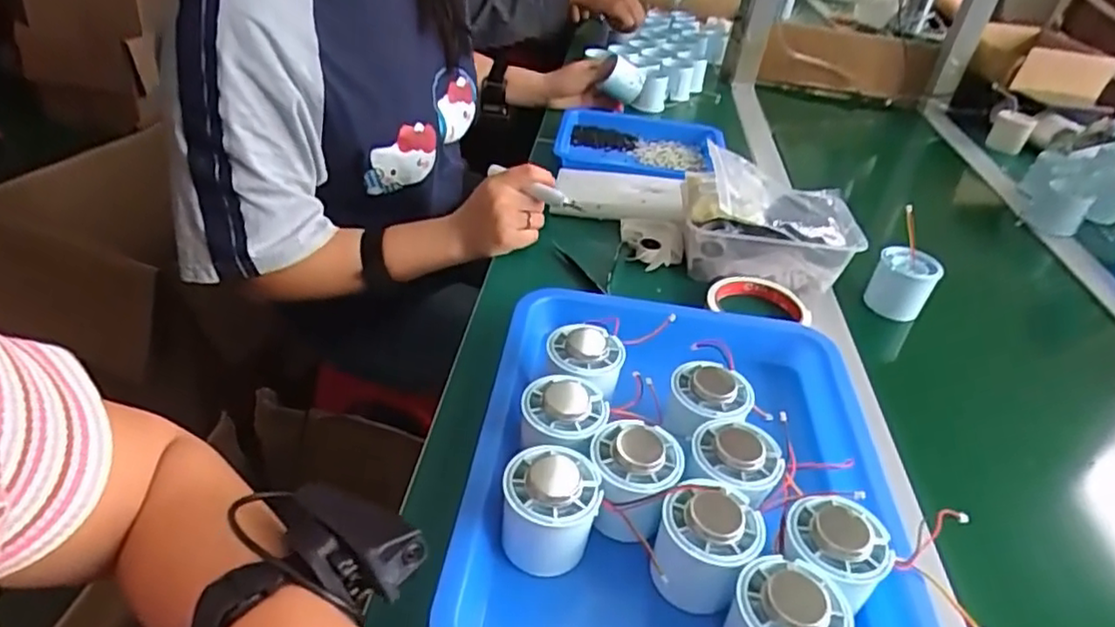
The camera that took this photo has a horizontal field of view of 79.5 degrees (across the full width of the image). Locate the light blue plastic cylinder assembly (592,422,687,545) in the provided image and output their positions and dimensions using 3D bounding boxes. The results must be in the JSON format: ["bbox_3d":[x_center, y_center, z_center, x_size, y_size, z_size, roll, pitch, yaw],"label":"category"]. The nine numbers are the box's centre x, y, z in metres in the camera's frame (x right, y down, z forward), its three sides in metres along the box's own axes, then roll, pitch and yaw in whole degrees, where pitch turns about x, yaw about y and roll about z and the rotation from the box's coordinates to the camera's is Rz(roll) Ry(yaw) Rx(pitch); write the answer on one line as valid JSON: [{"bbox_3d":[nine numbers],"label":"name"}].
[{"bbox_3d":[0.045,0.103,0.407,0.052,0.056,0.055,4,36,-3],"label":"light blue plastic cylinder assembly"}]

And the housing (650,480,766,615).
[{"bbox_3d":[0.082,0.131,0.376,0.055,0.055,0.057,16,37,13],"label":"housing"}]

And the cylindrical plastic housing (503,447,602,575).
[{"bbox_3d":[-0.004,0.115,0.388,0.052,0.058,0.050,4,36,-3],"label":"cylindrical plastic housing"}]

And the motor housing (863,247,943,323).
[{"bbox_3d":[0.334,-0.028,0.651,0.053,0.059,0.053,28,40,27],"label":"motor housing"}]

